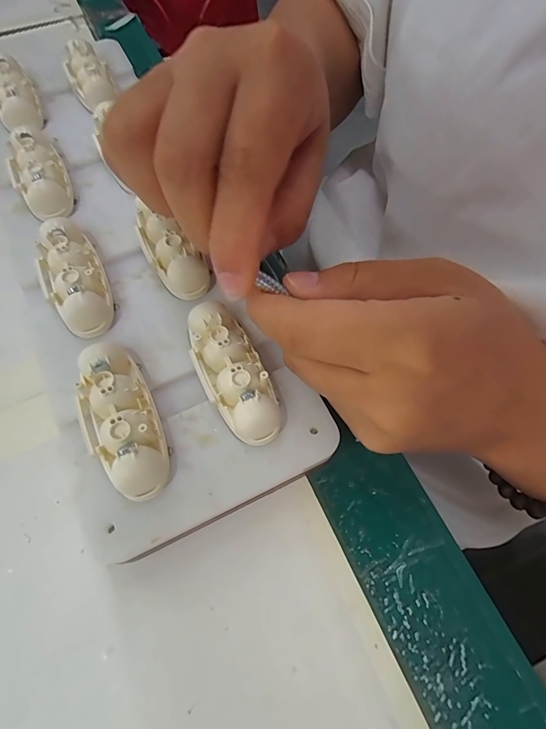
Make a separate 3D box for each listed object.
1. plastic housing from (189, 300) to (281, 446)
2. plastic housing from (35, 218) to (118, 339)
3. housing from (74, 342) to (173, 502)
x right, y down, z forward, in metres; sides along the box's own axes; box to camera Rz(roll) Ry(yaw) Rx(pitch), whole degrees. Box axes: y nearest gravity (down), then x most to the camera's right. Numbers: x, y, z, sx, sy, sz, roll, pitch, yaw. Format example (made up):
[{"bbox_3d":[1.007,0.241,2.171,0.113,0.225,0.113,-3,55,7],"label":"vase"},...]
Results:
[{"bbox_3d":[-0.017,0.003,0.155,0.024,0.016,0.059,-22,67,-10],"label":"plastic housing"},{"bbox_3d":[-0.089,-0.039,0.173,0.024,0.016,0.060,-27,67,-12],"label":"plastic housing"},{"bbox_3d":[-0.057,0.020,0.145,0.025,0.016,0.060,-24,67,-11],"label":"housing"}]

